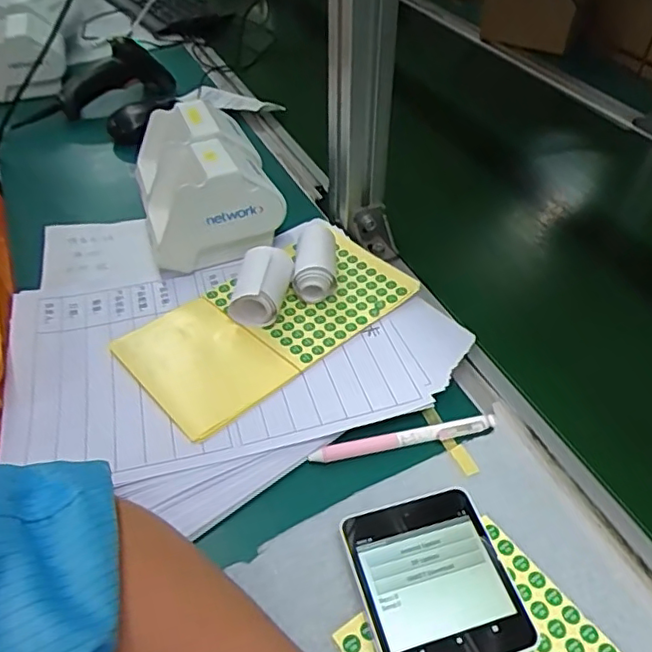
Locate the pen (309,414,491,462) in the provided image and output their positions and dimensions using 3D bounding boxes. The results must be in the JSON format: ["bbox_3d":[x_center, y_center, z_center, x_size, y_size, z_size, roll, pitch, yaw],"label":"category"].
[{"bbox_3d":[0.056,0.080,0.412,0.134,0.007,0.012,-10,47,-8],"label":"pen"}]

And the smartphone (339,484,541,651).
[{"bbox_3d":[0.061,0.147,0.335,0.083,0.022,0.097,-13,47,-11],"label":"smartphone"}]

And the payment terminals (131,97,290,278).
[{"bbox_3d":[-0.122,-0.145,0.569,0.117,0.087,0.191,-15,48,-13],"label":"payment terminals"}]

